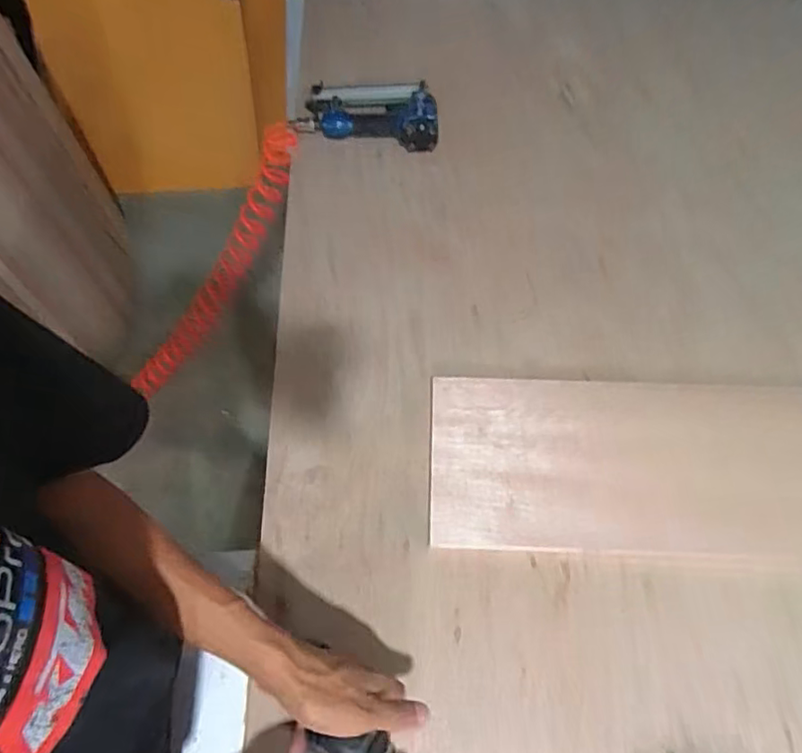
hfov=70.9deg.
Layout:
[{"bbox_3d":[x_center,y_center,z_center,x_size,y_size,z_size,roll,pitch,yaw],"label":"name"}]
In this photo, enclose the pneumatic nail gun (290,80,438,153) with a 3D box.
[{"bbox_3d":[-0.053,-0.456,0.966,0.261,0.064,0.118,15,61,9],"label":"pneumatic nail gun"}]

